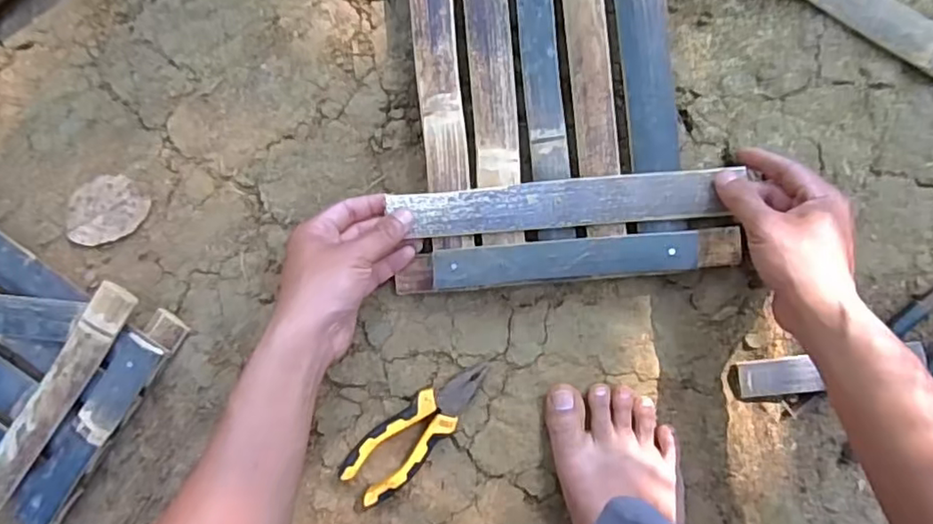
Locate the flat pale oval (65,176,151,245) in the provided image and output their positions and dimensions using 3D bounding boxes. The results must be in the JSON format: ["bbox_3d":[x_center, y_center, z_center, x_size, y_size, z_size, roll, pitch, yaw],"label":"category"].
[{"bbox_3d":[-0.323,-0.046,0.545,0.079,0.008,0.055,-27,89,3],"label":"flat pale oval"}]

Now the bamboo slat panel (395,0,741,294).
[{"bbox_3d":[0.071,-0.160,0.498,0.255,0.048,0.351,-5,91,3],"label":"bamboo slat panel"}]

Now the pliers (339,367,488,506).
[{"bbox_3d":[-0.041,0.137,0.512,0.049,0.026,0.146,42,93,2],"label":"pliers"}]

